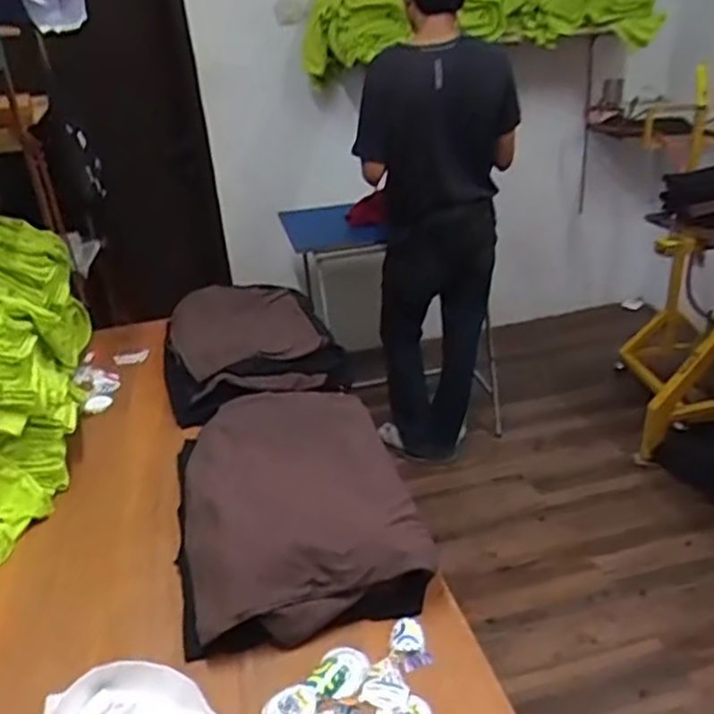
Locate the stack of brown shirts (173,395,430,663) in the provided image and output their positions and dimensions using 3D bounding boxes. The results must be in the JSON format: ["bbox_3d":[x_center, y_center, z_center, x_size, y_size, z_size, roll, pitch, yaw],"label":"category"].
[{"bbox_3d":[-0.109,0.221,1.109,0.349,0.111,0.494,-11,29,-12],"label":"stack of brown shirts"}]

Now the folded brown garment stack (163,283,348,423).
[{"bbox_3d":[-0.259,-0.032,1.637,0.374,0.124,0.534,-11,29,-13],"label":"folded brown garment stack"}]

